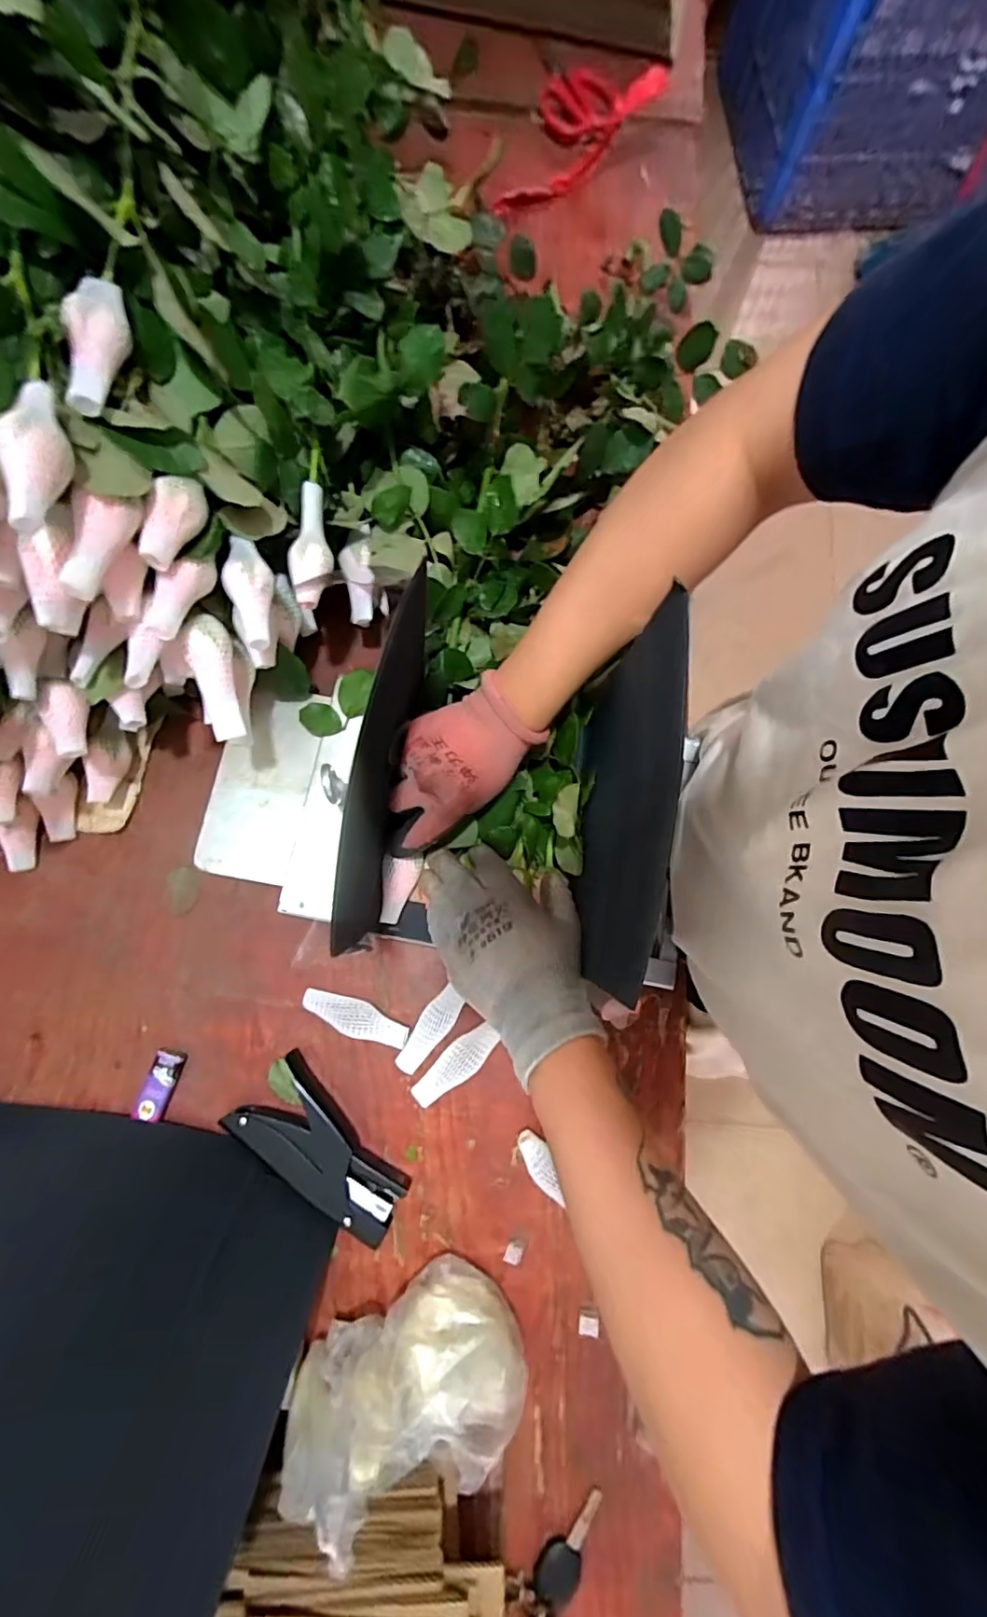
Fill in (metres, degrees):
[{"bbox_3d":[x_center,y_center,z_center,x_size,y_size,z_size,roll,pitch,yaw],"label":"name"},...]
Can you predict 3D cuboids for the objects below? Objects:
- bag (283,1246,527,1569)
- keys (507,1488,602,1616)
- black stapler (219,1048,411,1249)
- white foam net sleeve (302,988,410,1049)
[{"bbox_3d":[-0.056,0.387,0.353,0.131,0.145,0.121,28,81,4],"label":"bag"},{"bbox_3d":[0.040,0.553,0.388,0.052,0.024,0.110,15,80,2],"label":"keys"},{"bbox_3d":[-0.136,0.273,0.433,0.143,0.026,0.065,44,82,7],"label":"black stapler"},{"bbox_3d":[-0.114,0.173,0.456,0.089,0.017,0.027,20,80,3],"label":"white foam net sleeve"}]

